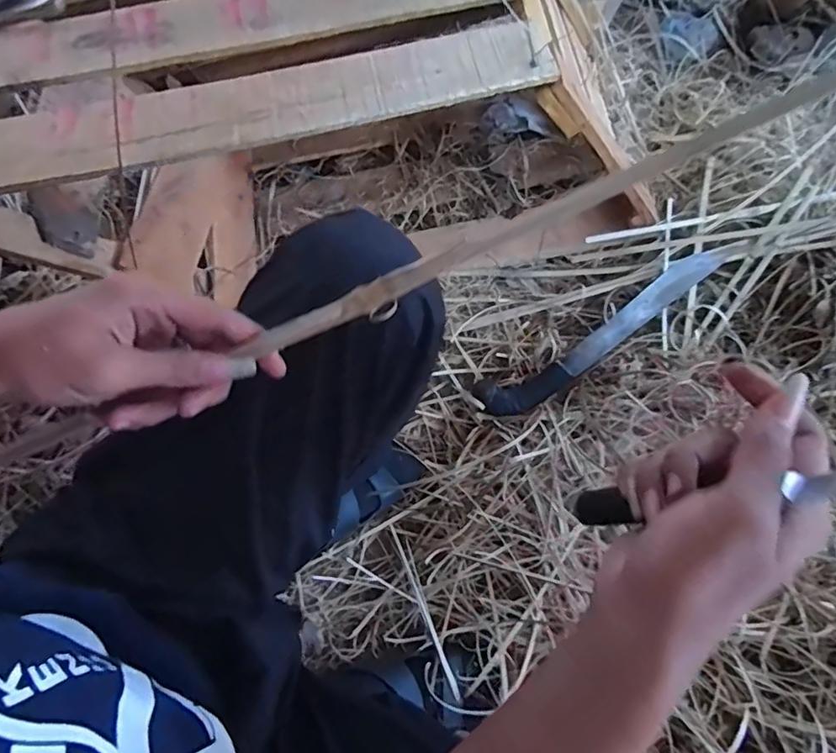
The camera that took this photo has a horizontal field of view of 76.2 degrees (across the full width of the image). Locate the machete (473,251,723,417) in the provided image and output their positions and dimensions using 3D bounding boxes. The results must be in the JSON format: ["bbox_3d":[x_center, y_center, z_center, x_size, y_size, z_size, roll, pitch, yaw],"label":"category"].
[{"bbox_3d":[0.252,-0.058,0.724,0.388,0.047,0.063,-31,76,-11],"label":"machete"}]

